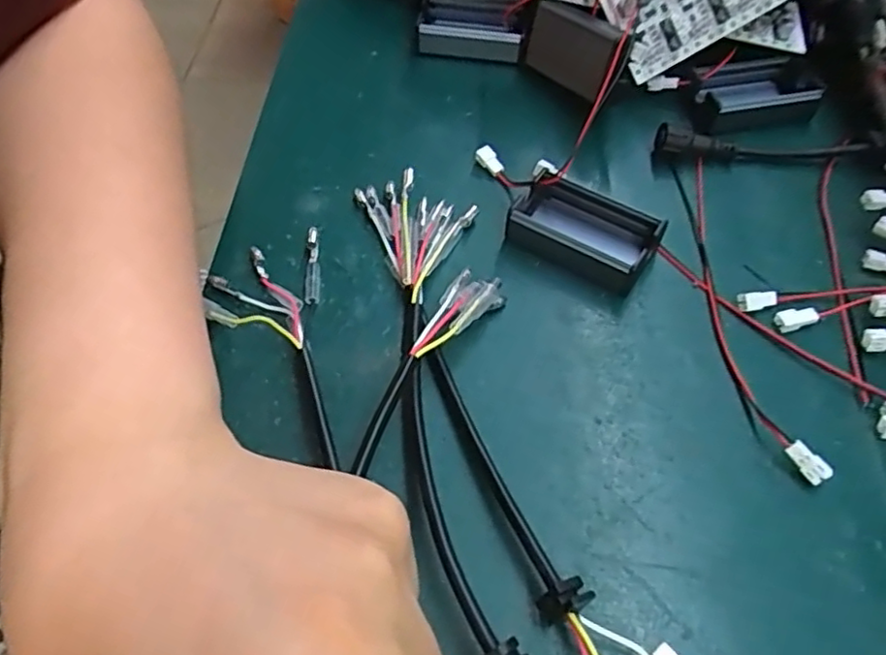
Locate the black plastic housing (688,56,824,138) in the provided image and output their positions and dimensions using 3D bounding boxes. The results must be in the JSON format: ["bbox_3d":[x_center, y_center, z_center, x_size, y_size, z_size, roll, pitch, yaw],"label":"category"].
[{"bbox_3d":[0.140,-0.106,0.300,0.058,0.015,0.033,-10,55,-7],"label":"black plastic housing"}]

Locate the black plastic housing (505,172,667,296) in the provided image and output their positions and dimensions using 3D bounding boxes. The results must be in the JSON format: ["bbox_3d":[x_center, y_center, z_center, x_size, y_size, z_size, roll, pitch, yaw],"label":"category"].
[{"bbox_3d":[0.053,-0.036,0.251,0.054,0.016,0.032,31,60,20],"label":"black plastic housing"}]

